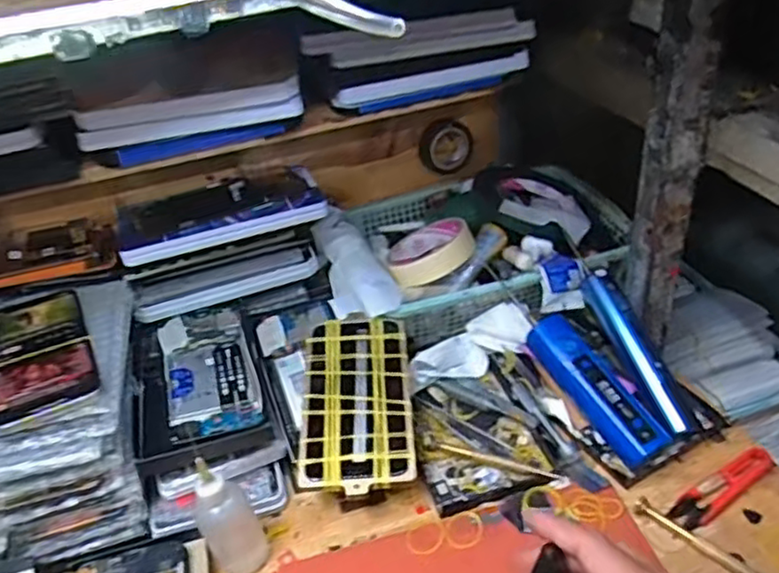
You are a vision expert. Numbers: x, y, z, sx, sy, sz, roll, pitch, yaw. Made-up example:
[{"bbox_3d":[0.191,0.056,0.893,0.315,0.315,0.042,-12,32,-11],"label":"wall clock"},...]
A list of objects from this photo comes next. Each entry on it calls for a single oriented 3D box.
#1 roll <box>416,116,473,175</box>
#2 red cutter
[{"bbox_3d":[0.061,-0.150,0.717,0.059,0.059,0.016,-14,37,-10],"label":"roll"},{"bbox_3d":[0.243,0.145,0.489,0.094,0.010,0.023,-22,39,-21],"label":"red cutter"}]

